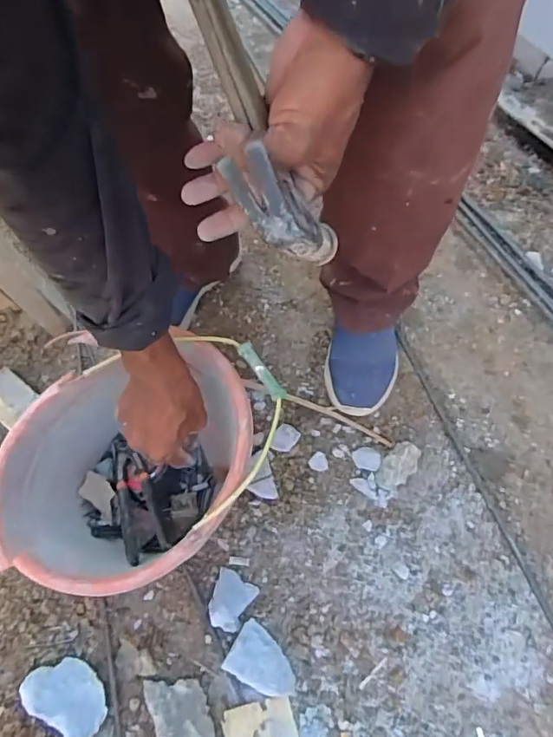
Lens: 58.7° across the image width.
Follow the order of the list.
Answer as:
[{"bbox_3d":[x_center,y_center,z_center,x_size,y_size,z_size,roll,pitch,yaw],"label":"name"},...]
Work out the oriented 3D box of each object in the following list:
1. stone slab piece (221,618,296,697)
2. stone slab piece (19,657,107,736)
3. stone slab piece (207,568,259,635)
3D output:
[{"bbox_3d":[-0.014,0.356,0.601,0.086,0.035,0.060,26,65,12],"label":"stone slab piece"},{"bbox_3d":[-0.242,0.379,0.570,0.096,0.019,0.069,34,35,16],"label":"stone slab piece"},{"bbox_3d":[-0.063,0.298,0.633,0.055,0.036,0.064,27,65,12],"label":"stone slab piece"}]

